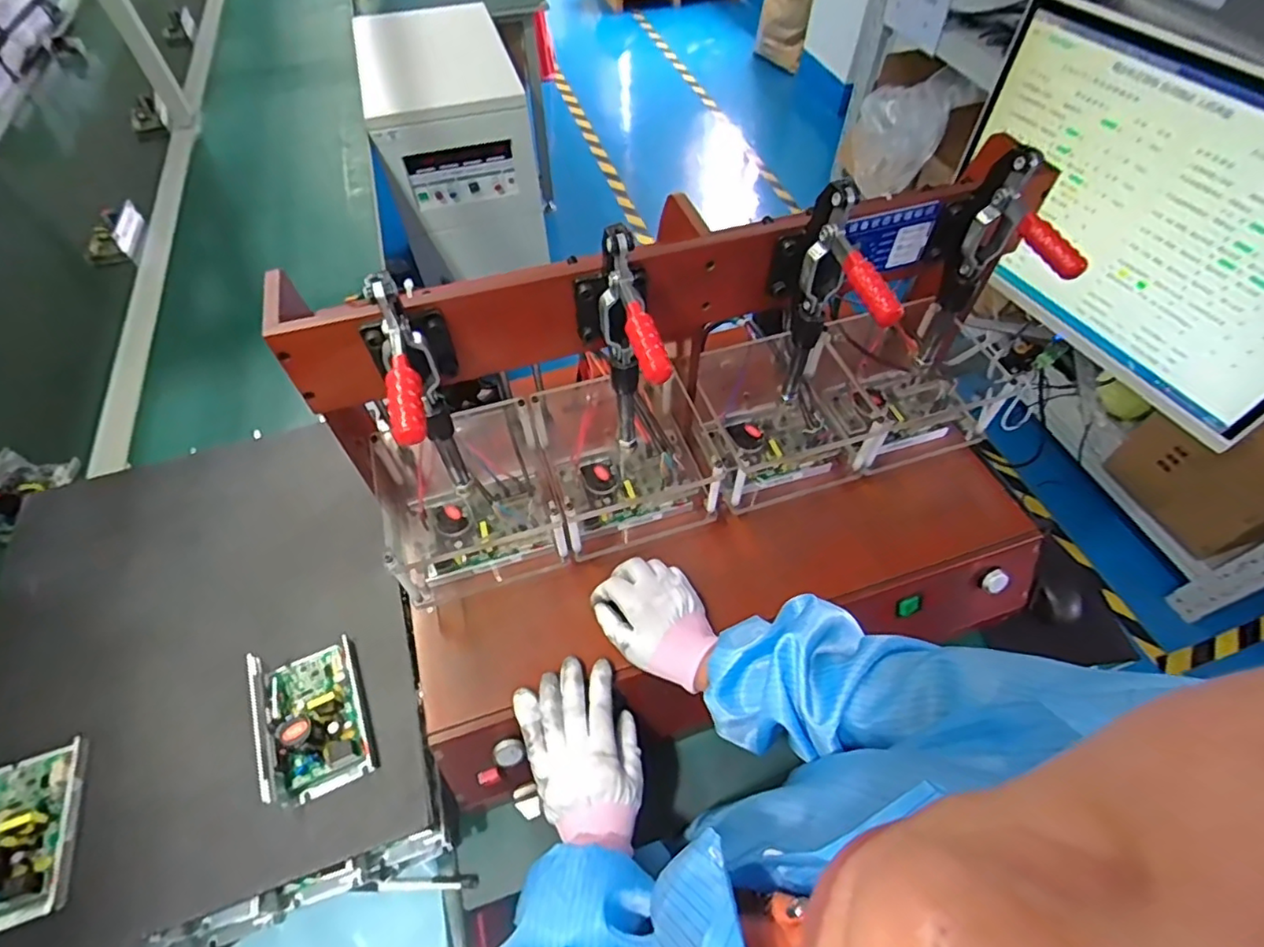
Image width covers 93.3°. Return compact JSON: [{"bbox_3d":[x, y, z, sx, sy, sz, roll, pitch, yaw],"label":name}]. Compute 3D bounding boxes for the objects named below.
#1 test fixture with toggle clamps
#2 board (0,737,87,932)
[{"bbox_3d":[0.073,-0.020,0.534,0.624,0.403,0.321,-15,56,-10],"label":"test fixture with toggle clamps"},{"bbox_3d":[-0.506,0.293,0.486,0.086,0.054,0.131,-15,56,-10],"label":"board"}]

